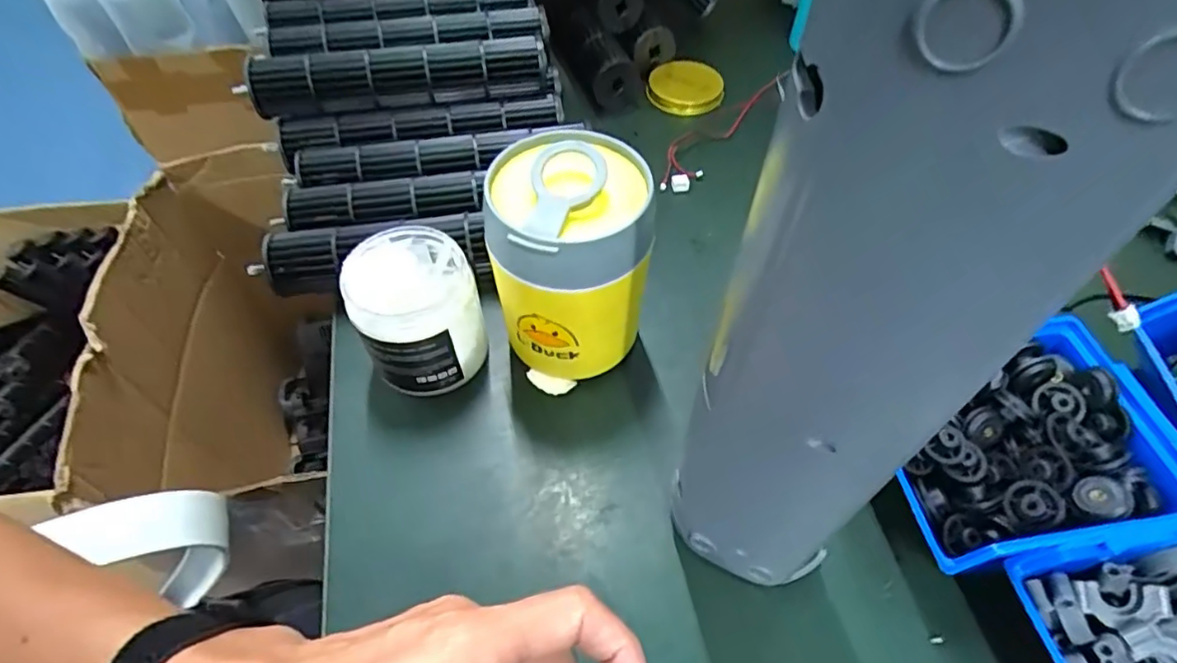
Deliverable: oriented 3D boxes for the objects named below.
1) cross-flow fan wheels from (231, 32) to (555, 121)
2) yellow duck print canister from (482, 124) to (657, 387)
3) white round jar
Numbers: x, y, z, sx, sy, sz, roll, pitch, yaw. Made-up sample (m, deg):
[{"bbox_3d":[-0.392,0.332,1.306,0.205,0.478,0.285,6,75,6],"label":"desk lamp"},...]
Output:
[{"bbox_3d":[-0.152,-0.203,0.479,0.227,0.035,0.034,-8,54,-6],"label":"cross-flow fan wheels"},{"bbox_3d":[-0.012,-0.036,0.367,0.085,0.140,0.083,0,54,0],"label":"yellow duck print canister"},{"bbox_3d":[-0.105,-0.010,0.381,0.071,0.085,0.073,0,54,0],"label":"white round jar"}]

